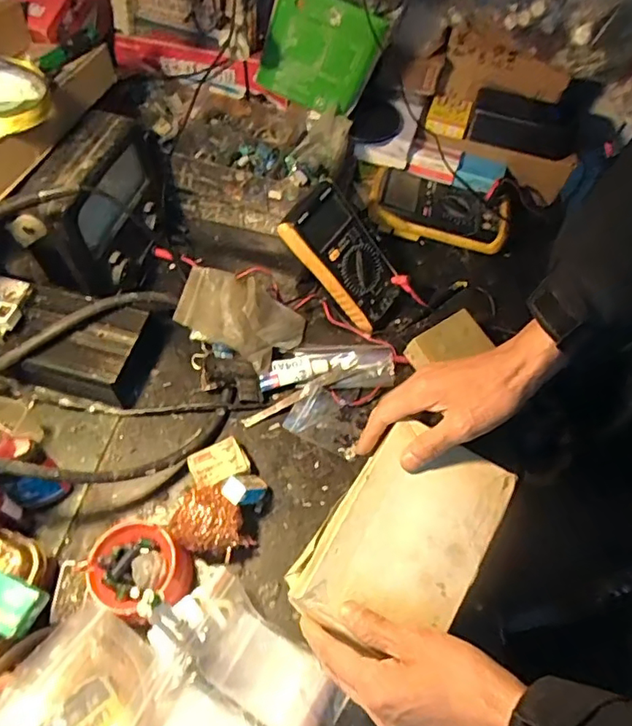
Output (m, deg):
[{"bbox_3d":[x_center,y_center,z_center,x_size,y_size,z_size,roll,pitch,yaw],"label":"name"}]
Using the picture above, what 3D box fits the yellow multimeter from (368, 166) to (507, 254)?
[{"bbox_3d":[0.167,-0.213,0.740,0.186,0.035,0.092,12,59,4],"label":"yellow multimeter"}]

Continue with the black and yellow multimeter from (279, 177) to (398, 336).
[{"bbox_3d":[0.037,-0.121,0.629,0.088,0.033,0.172,-49,117,-17],"label":"black and yellow multimeter"}]

